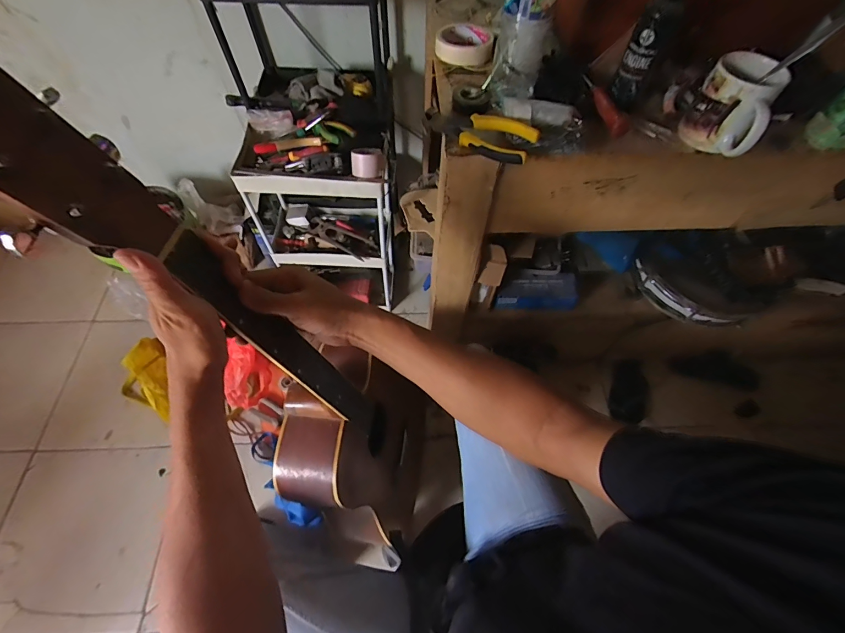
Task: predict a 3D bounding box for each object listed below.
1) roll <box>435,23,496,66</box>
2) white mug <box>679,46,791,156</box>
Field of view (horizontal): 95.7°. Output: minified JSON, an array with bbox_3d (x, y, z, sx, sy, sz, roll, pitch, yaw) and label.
[{"bbox_3d":[0.071,-0.459,0.646,0.097,0.031,0.097,0,60,-1],"label":"roll"},{"bbox_3d":[0.423,-0.287,0.521,0.095,0.091,0.105,36,66,18],"label":"white mug"}]

